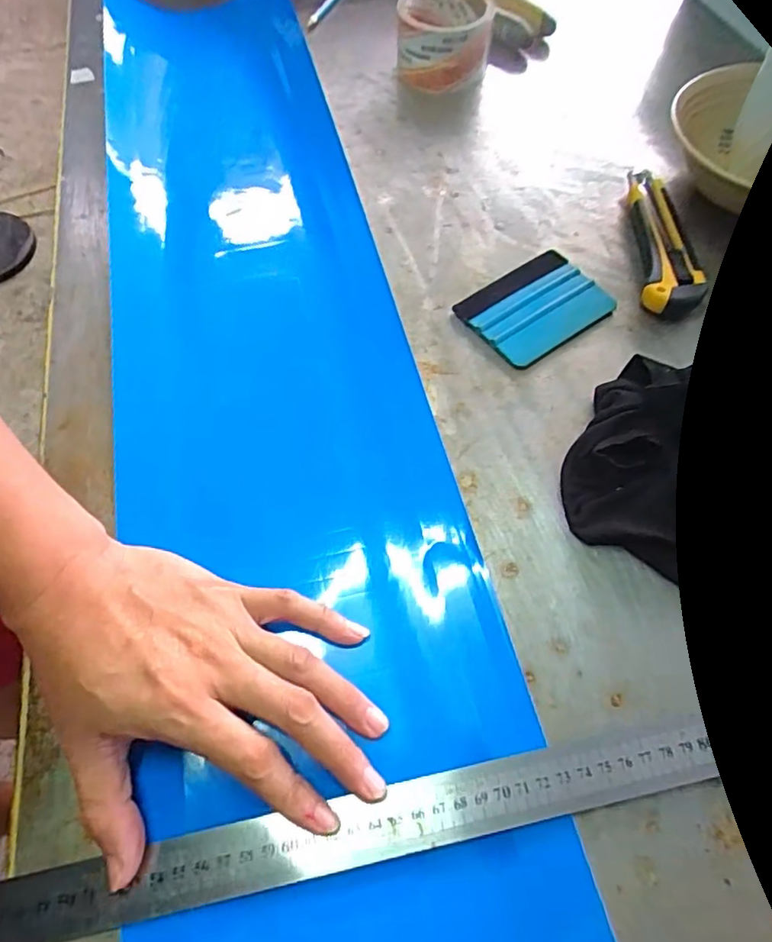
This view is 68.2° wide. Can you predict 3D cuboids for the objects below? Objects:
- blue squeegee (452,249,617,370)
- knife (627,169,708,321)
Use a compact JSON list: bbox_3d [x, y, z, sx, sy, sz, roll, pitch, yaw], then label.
[{"bbox_3d":[0.107,-0.117,0.408,0.096,0.008,0.072,-33,65,-15],"label":"blue squeegee"},{"bbox_3d":[0.207,-0.175,0.428,0.039,0.021,0.141,5,62,5],"label":"knife"}]

